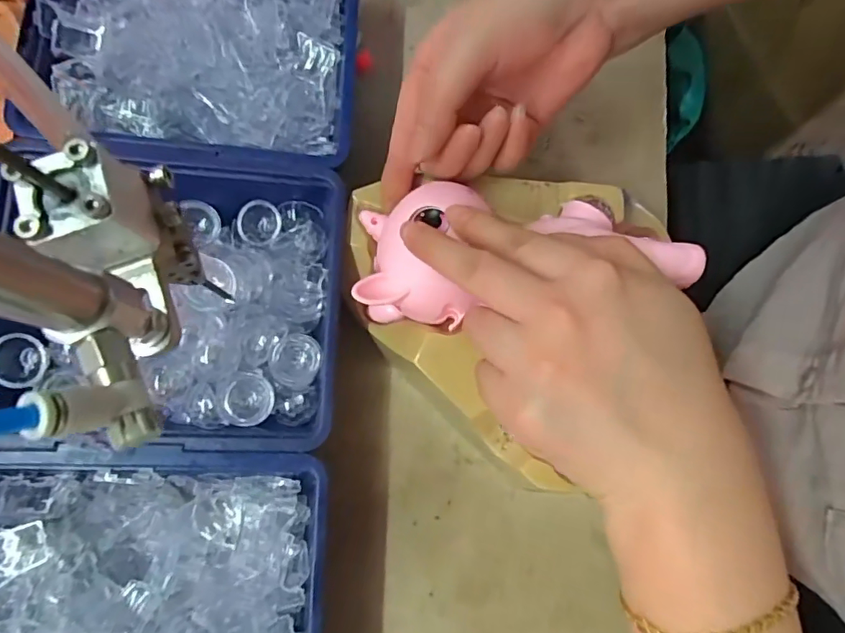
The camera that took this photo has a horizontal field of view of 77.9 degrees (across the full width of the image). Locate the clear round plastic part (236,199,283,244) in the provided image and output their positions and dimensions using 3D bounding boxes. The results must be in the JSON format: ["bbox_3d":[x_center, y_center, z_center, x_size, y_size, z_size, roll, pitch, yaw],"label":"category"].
[{"bbox_3d":[-0.090,-0.053,0.291,0.024,0.020,0.016,-29,81,-6],"label":"clear round plastic part"}]

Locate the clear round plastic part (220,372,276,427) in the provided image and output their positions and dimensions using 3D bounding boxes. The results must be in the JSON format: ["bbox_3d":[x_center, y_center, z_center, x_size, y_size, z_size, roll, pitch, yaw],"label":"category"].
[{"bbox_3d":[-0.084,0.040,0.252,0.024,0.012,0.024,0,79,-1],"label":"clear round plastic part"}]

